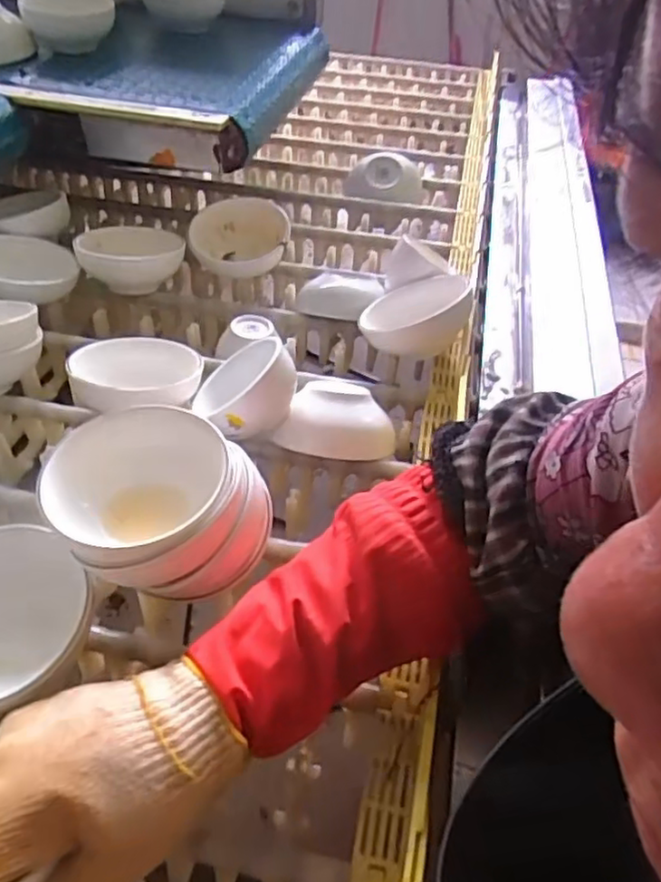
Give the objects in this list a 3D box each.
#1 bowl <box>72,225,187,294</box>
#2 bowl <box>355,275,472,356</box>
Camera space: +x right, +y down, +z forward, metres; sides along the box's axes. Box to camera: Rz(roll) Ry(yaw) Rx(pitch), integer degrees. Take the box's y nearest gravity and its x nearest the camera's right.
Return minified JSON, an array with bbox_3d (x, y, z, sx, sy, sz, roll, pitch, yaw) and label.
[{"bbox_3d":[-0.226,-0.201,0.747,0.112,0.063,0.112,2,42,-2],"label":"bowl"},{"bbox_3d":[0.089,-0.125,0.657,0.114,0.048,0.114,-10,33,21],"label":"bowl"}]

